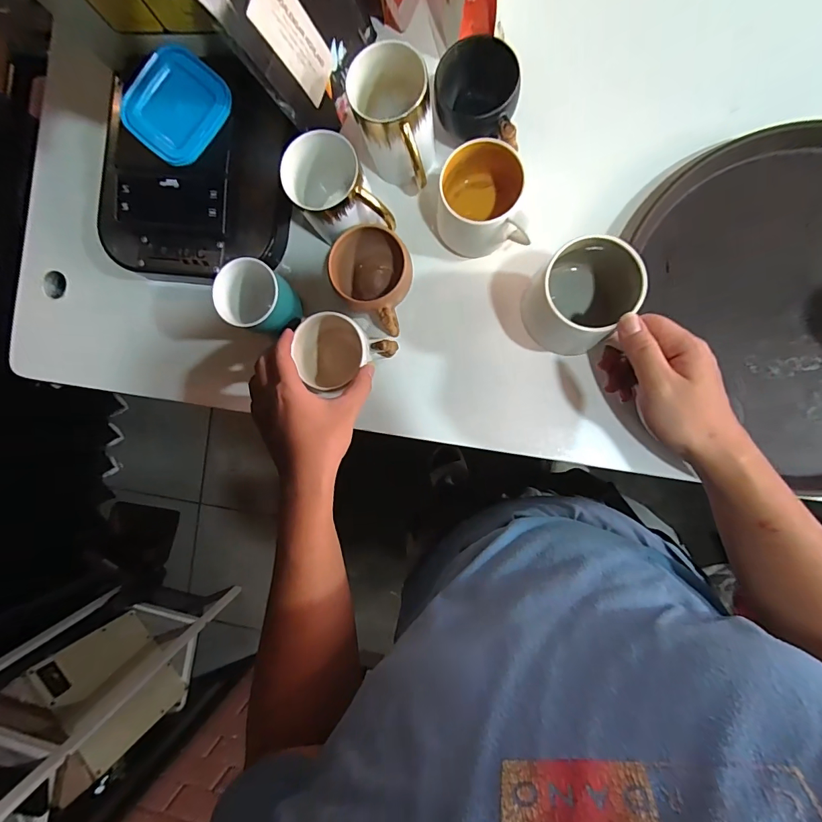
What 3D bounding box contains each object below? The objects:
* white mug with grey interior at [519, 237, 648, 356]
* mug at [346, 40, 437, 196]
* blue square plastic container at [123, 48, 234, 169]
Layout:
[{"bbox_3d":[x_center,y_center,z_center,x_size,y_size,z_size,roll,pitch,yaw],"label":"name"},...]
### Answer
[{"bbox_3d":[0.148,-0.097,0.361,0.081,0.074,0.080,0,91,5],"label":"white mug with grey interior"},{"bbox_3d":[-0.014,-0.277,0.418,0.075,0.098,0.117,-11,90,5],"label":"mug"},{"bbox_3d":[-0.239,-0.311,0.426,0.093,0.011,0.098,43,94,3],"label":"blue square plastic container"}]

